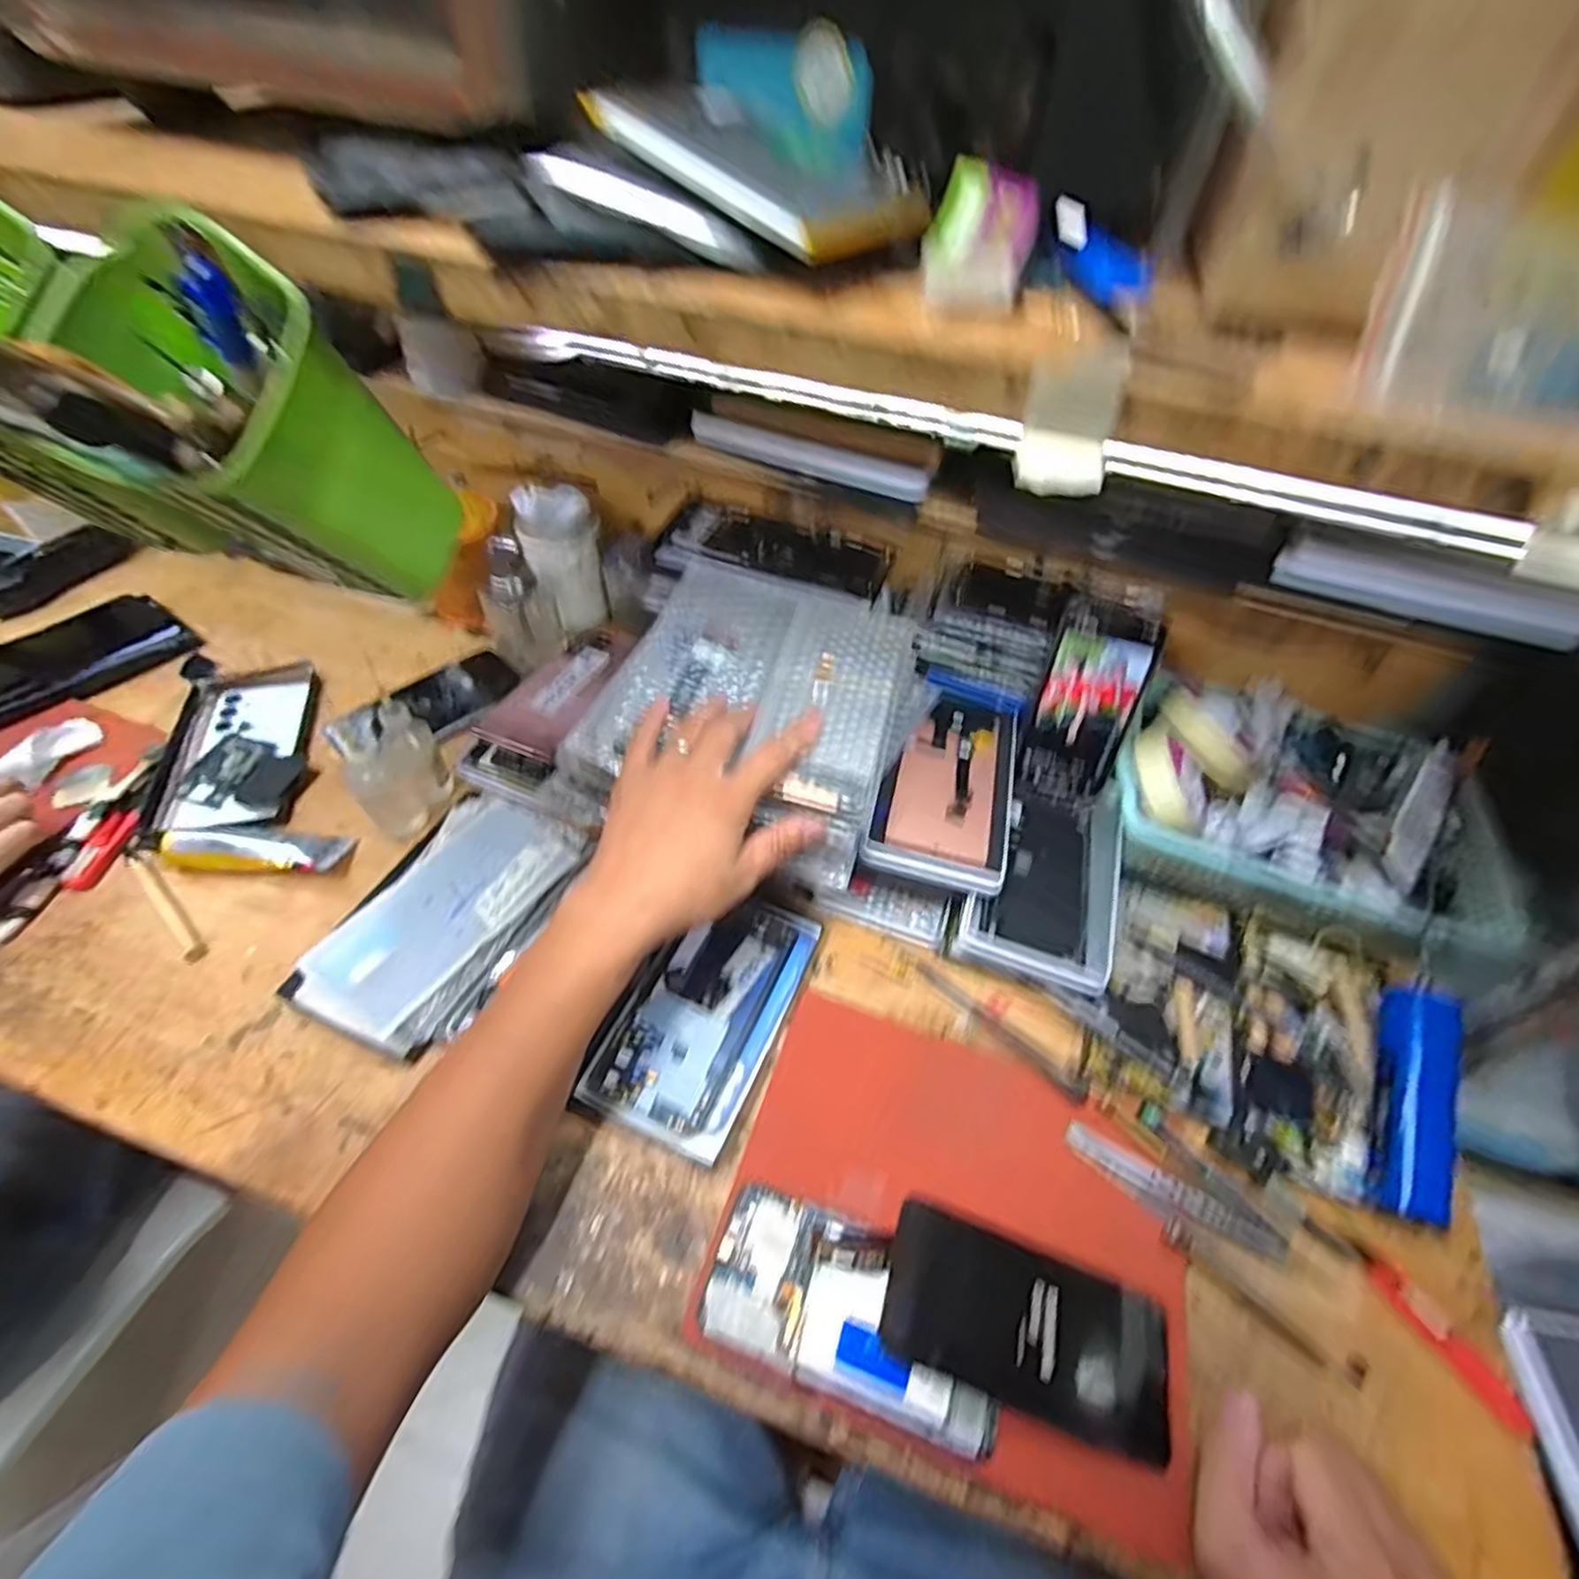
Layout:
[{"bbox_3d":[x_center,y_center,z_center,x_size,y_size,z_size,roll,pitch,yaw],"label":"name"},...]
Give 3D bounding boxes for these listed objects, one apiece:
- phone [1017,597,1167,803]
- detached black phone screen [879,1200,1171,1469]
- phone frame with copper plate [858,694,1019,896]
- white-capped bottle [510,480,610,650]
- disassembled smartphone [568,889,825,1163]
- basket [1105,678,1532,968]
[{"bbox_3d":[0.232,-0.064,0.547,0.072,0.154,0.012,13,22,5],"label":"phone"},{"bbox_3d":[0.124,0.280,0.363,0.152,0.010,0.068,21,68,4],"label":"detached black phone screen"},{"bbox_3d":[0.124,-0.006,0.538,0.098,0.019,0.176,16,53,8],"label":"phone frame with copper plate"},{"bbox_3d":[-0.213,-0.216,0.671,0.072,0.122,0.070,-15,55,-16],"label":"white-capped bottle"},{"bbox_3d":[-0.055,0.148,0.476,0.096,0.008,0.173,21,54,12],"label":"disassembled smartphone"},{"bbox_3d":[0.403,0.018,0.562,0.276,0.077,0.207,28,55,16],"label":"basket"}]

